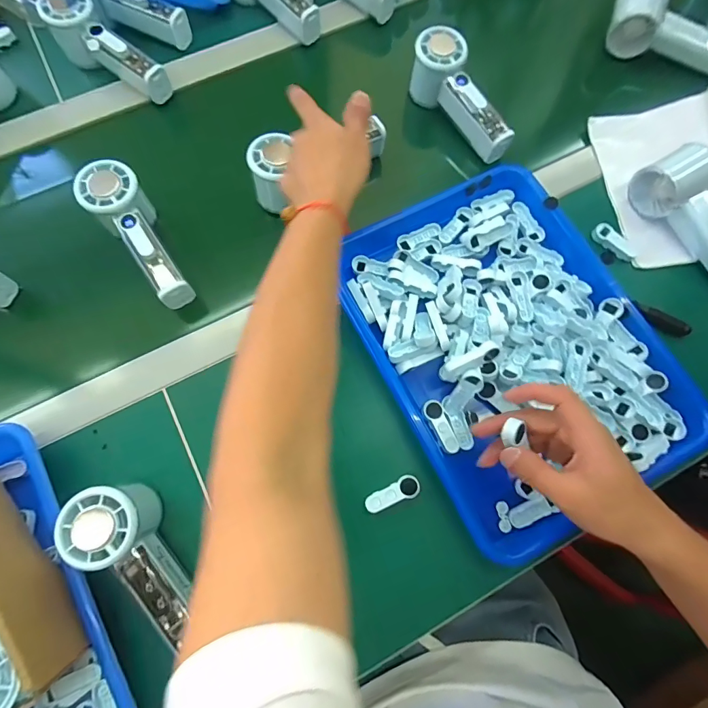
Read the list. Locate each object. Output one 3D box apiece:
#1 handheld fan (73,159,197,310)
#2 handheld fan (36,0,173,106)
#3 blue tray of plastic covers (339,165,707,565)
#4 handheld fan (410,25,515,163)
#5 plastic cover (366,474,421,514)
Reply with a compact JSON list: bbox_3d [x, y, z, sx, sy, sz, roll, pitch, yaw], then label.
[{"bbox_3d":[-0.215,-0.115,0.409,0.052,0.050,0.153,-31,90,-9],"label":"handheld fan"},{"bbox_3d":[-0.291,-0.361,0.479,0.162,0.062,0.058,35,76,-6],"label":"handheld fan"},{"bbox_3d":[0.144,-0.015,0.385,0.243,0.040,0.335,-27,75,-8],"label":"blue tray of plastic covers"},{"bbox_3d":[0.124,-0.292,0.466,0.046,0.061,0.151,-36,91,-10],"label":"handheld fan"},{"bbox_3d":[0.034,0.125,0.358,0.050,0.004,0.019,-19,74,-6],"label":"plastic cover"}]

